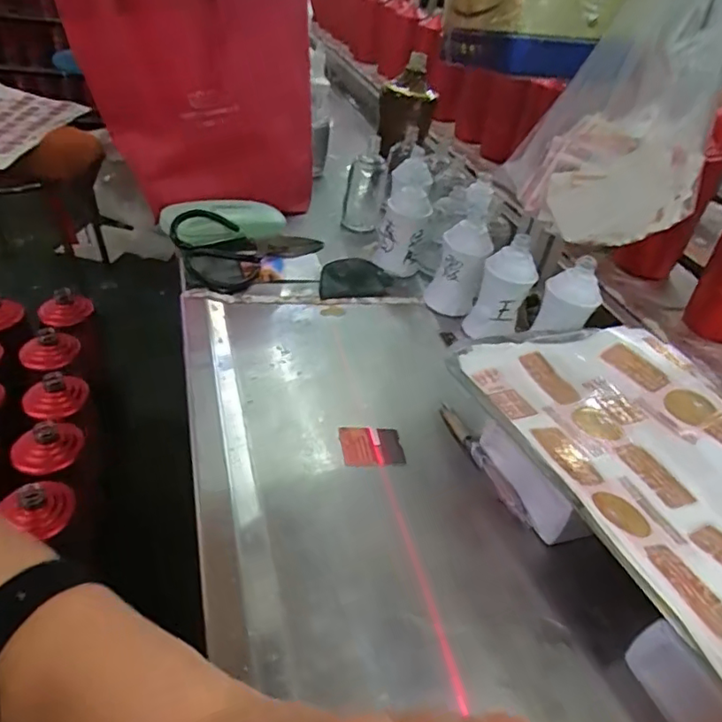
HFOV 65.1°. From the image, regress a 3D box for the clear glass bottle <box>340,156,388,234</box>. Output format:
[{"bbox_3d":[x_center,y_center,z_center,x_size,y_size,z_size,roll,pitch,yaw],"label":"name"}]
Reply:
[{"bbox_3d":[0.006,-0.233,0.792,0.057,0.100,0.060,8,36,-1],"label":"clear glass bottle"}]

